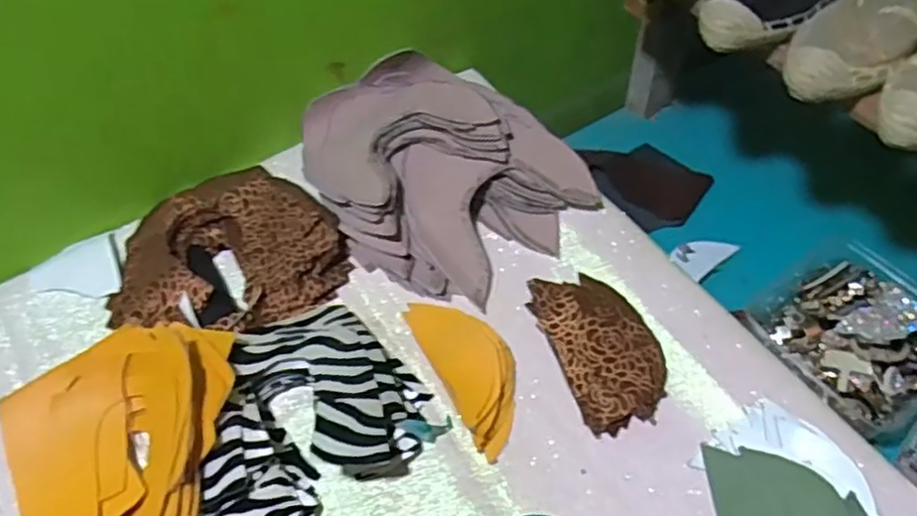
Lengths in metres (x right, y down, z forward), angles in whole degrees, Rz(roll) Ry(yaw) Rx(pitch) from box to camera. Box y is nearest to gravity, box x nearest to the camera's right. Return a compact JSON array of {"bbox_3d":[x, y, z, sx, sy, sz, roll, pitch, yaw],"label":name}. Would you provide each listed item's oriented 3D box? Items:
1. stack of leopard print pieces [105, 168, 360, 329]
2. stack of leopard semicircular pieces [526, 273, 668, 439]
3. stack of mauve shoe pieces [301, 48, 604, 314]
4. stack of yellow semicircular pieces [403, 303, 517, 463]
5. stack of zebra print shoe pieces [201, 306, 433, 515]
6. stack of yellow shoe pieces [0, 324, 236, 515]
[{"bbox_3d":[-0.212,0.004,0.615,0.199,0.034,0.173,-37,61,-23],"label":"stack of leopard print pieces"},{"bbox_3d":[0.117,0.068,0.560,0.080,0.016,0.137,-18,55,-12],"label":"stack of leopard semicircular pieces"},{"bbox_3d":[-0.026,-0.094,0.644,0.205,0.065,0.260,-29,58,-19],"label":"stack of mauve shoe pieces"},{"bbox_3d":[0.013,0.083,0.544,0.060,0.026,0.133,-23,56,-15],"label":"stack of yellow semicircular pieces"},{"bbox_3d":[-0.100,0.118,0.515,0.155,0.050,0.188,1,54,2],"label":"stack of zebra print shoe pieces"},{"bbox_3d":[-0.243,0.137,0.505,0.166,0.054,0.171,-19,56,-12],"label":"stack of yellow shoe pieces"}]

